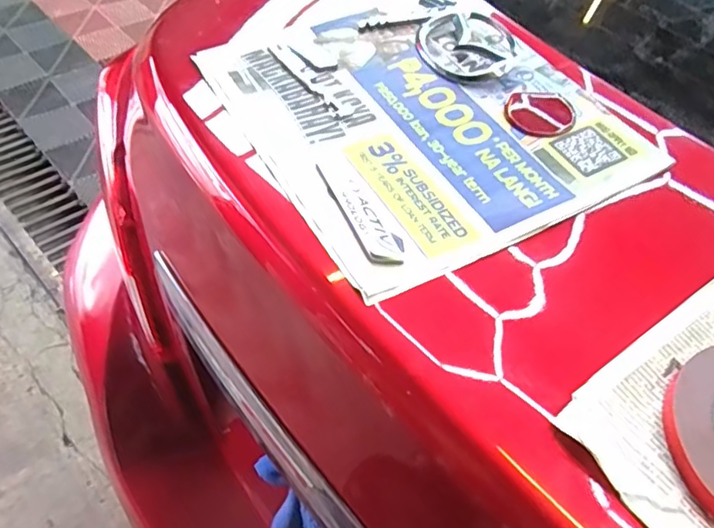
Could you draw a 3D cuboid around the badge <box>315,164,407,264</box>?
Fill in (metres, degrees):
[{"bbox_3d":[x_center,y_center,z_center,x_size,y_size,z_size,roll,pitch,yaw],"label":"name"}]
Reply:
[{"bbox_3d":[0.001,-0.040,0.406,0.025,0.006,0.107,-19,56,-17],"label":"badge"}]

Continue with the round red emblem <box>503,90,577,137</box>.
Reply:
[{"bbox_3d":[0.155,-0.130,0.490,0.058,0.004,0.059,5,52,0],"label":"round red emblem"}]

